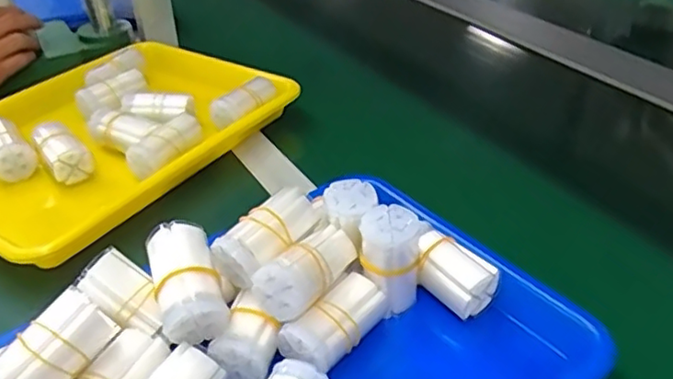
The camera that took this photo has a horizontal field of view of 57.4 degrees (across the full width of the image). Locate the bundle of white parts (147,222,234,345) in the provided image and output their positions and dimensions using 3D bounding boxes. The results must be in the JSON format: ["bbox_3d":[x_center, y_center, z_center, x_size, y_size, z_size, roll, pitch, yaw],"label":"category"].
[{"bbox_3d":[-0.091,0.056,0.374,0.037,0.042,0.067,-13,37,-16],"label":"bundle of white parts"}]

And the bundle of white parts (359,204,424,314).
[{"bbox_3d":[0.035,0.045,0.406,0.039,0.061,0.039,1,35,4],"label":"bundle of white parts"}]

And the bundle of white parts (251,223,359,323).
[{"bbox_3d":[-0.016,0.050,0.386,0.033,0.041,0.071,25,43,33],"label":"bundle of white parts"}]

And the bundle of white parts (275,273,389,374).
[{"bbox_3d":[0.001,0.083,0.385,0.031,0.028,0.074,27,44,34],"label":"bundle of white parts"}]

